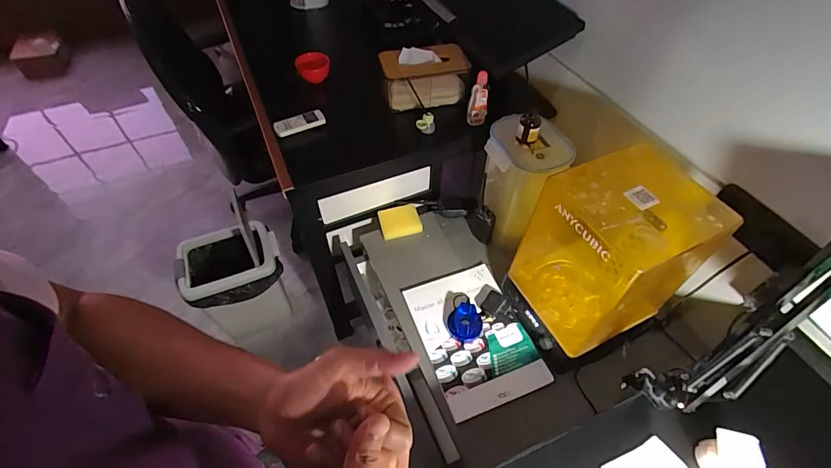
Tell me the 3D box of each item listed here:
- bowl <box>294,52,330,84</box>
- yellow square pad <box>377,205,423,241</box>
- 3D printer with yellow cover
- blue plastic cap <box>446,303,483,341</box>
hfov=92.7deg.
[{"bbox_3d":[-0.275,-0.445,1.062,0.087,0.059,0.083,0,52,0],"label":"bowl"},{"bbox_3d":[-0.041,-0.032,1.026,0.103,0.028,0.081,-11,53,-9],"label":"yellow square pad"},{"bbox_3d":[0.334,0.058,0.733,0.230,0.354,0.224,-21,56,-16],"label":"3D printer with yellow cover"},{"bbox_3d":[0.106,0.185,0.829,0.071,0.036,0.068,0,52,0],"label":"blue plastic cap"}]

